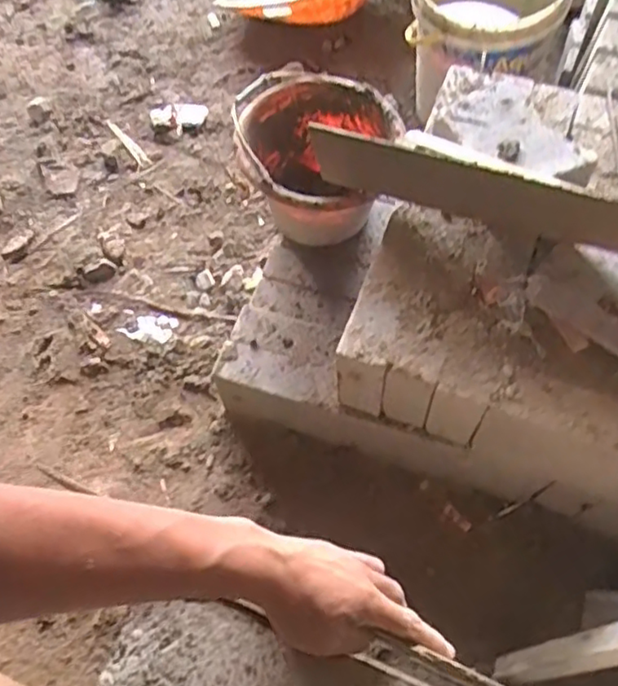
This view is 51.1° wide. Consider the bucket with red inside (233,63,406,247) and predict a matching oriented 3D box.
[{"bbox_3d":[0.003,-0.309,1.175,0.265,0.221,0.261,-1,65,2],"label":"bucket with red inside"}]

